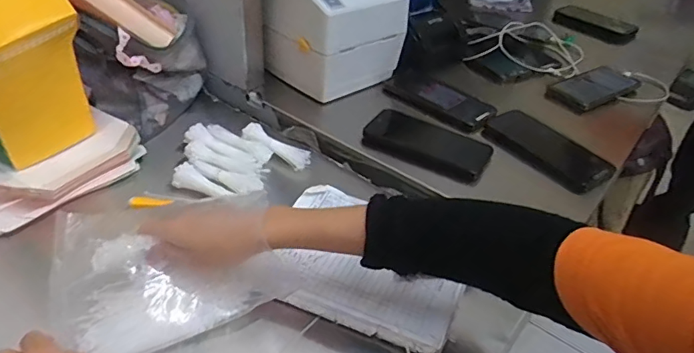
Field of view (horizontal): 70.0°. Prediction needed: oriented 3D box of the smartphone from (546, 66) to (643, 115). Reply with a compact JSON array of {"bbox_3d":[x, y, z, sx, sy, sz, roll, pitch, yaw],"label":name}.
[{"bbox_3d":[0.410,-0.149,0.822,0.157,0.018,0.073,-21,45,-30],"label":"smartphone"}]

